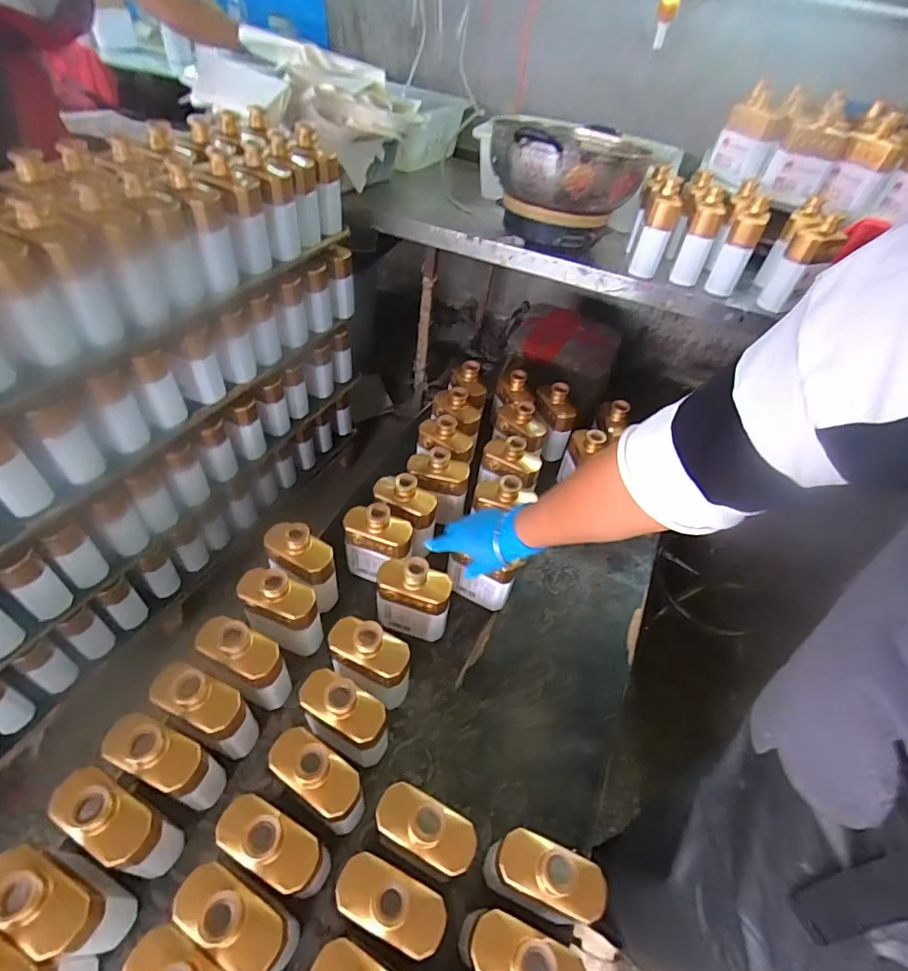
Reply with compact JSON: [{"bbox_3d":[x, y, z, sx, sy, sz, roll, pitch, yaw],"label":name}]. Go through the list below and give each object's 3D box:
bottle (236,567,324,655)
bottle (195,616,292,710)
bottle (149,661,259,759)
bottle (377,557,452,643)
[{"bbox_3d":[-0.256,0.187,0.738,0.109,0.157,0.054,16,48,6],"label":"bottle"},{"bbox_3d":[-0.280,0.242,0.680,0.099,0.150,0.055,23,49,12],"label":"bottle"},{"bbox_3d":[-0.323,0.283,0.639,0.119,0.154,0.054,22,49,11],"label":"bottle"},{"bbox_3d":[-0.062,0.175,0.769,0.111,0.162,0.058,14,48,4],"label":"bottle"}]

